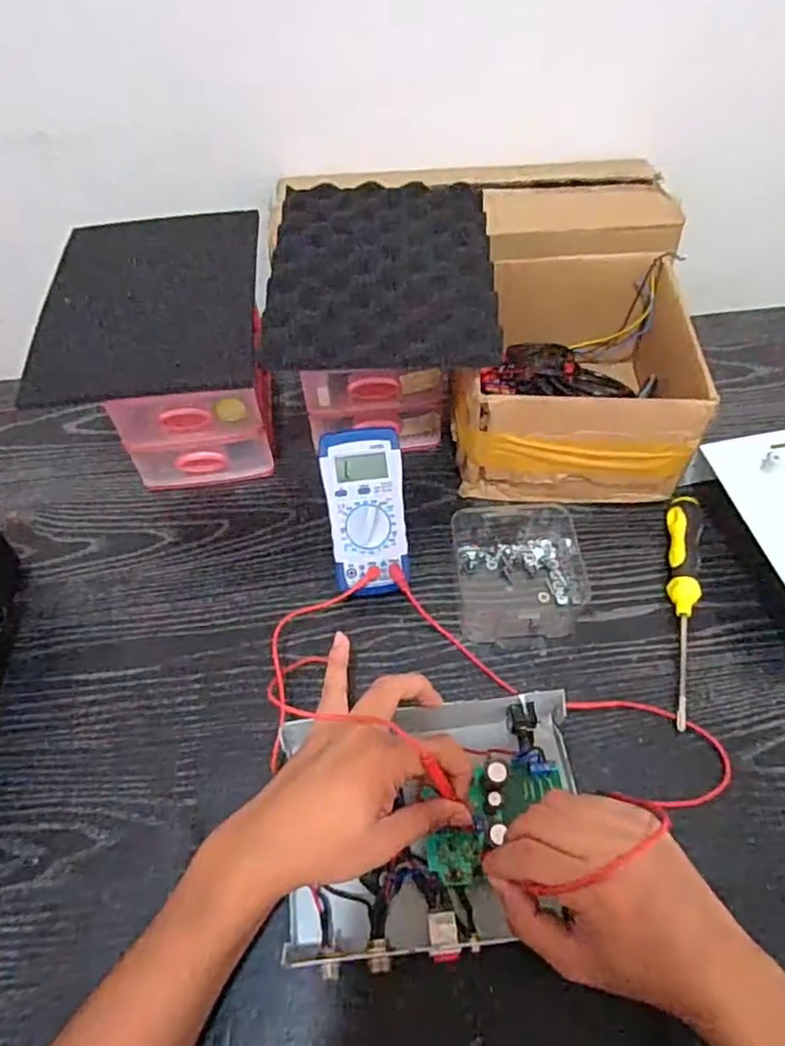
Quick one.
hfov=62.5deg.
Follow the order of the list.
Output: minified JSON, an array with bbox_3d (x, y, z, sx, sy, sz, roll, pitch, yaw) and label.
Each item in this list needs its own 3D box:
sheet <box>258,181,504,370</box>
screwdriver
[{"bbox_3d":[-0.009,-0.229,0.573,0.192,0.027,0.237,-1,56,1],"label":"sheet"},{"bbox_3d":[0.242,0.067,0.543,0.031,0.022,0.206,13,57,11],"label":"screwdriver"}]

